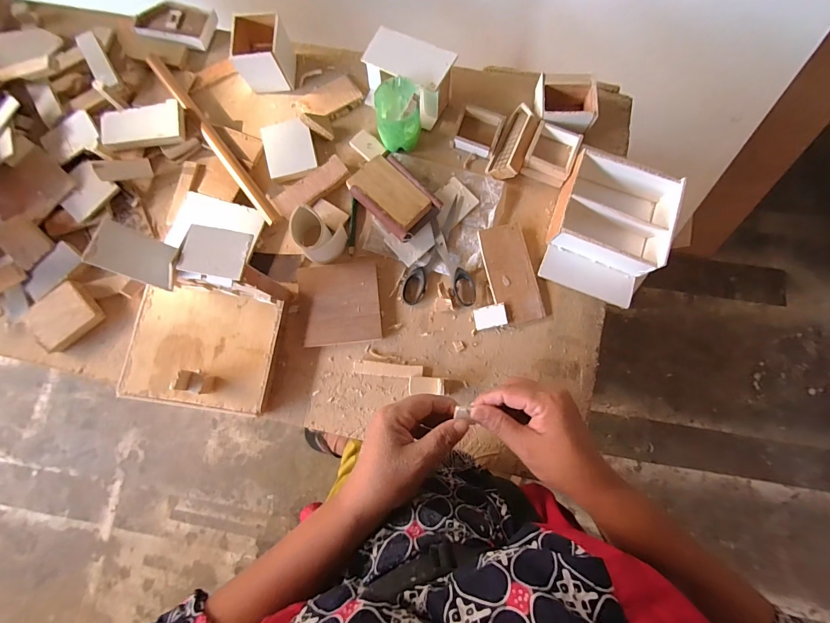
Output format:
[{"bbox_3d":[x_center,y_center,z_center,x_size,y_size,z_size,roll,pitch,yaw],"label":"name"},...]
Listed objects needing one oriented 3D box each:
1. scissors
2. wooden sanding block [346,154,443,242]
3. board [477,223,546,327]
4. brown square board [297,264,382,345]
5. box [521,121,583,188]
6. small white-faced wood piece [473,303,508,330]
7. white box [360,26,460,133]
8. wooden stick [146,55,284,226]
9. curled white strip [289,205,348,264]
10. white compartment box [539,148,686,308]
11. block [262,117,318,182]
[{"bbox_3d":[0.033,-0.078,0.475,0.089,0.011,0.138,2,79,3],"label":"scissors"},{"bbox_3d":[-0.027,-0.150,0.481,0.112,0.028,0.073,44,84,10],"label":"wooden sanding block"},{"bbox_3d":[0.123,-0.049,0.471,0.060,0.011,0.126,-12,78,0],"label":"board"},{"bbox_3d":[-0.095,-0.011,0.463,0.098,0.014,0.102,-6,79,-1],"label":"brown square board"},{"bbox_3d":[0.179,-0.207,0.487,0.064,0.035,0.067,22,80,7],"label":"box"},{"bbox_3d":[0.095,0.007,0.462,0.039,0.004,0.027,-13,76,14],"label":"small white-faced wood piece"},{"bbox_3d":[-0.011,-0.314,0.492,0.113,0.072,0.066,25,81,7],"label":"white box"},{"bbox_3d":[-0.279,-0.237,0.501,0.021,0.016,0.310,-39,79,-5],"label":"wooden stick"},{"bbox_3d":[-0.125,-0.093,0.464,0.065,0.044,0.054,28,81,8],"label":"curled white strip"},{"bbox_3d":[0.243,-0.104,0.461,0.131,0.056,0.161,22,80,7],"label":"white compartment box"},{"bbox_3d":[-0.171,-0.220,0.501,0.064,0.015,0.081,-14,78,0],"label":"block"}]

